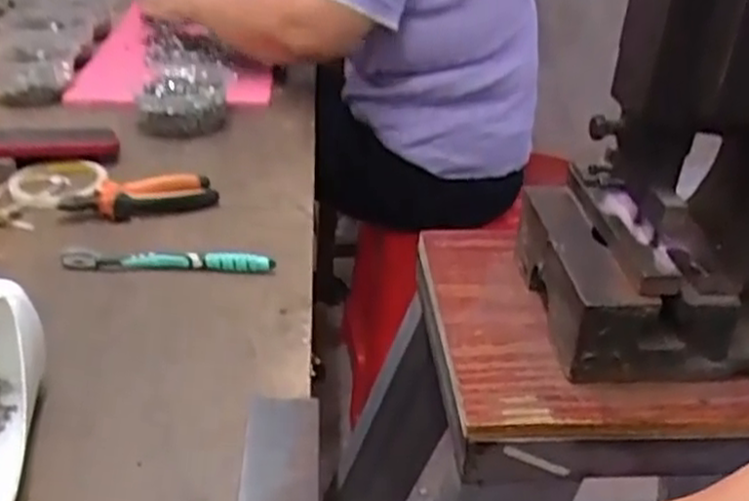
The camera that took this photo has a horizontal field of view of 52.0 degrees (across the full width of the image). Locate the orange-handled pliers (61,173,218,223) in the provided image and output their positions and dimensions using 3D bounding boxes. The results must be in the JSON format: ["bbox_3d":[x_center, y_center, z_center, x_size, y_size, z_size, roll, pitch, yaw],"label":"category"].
[{"bbox_3d":[-0.241,-0.056,0.790,0.150,0.032,0.047,-10,33,-19],"label":"orange-handled pliers"}]

